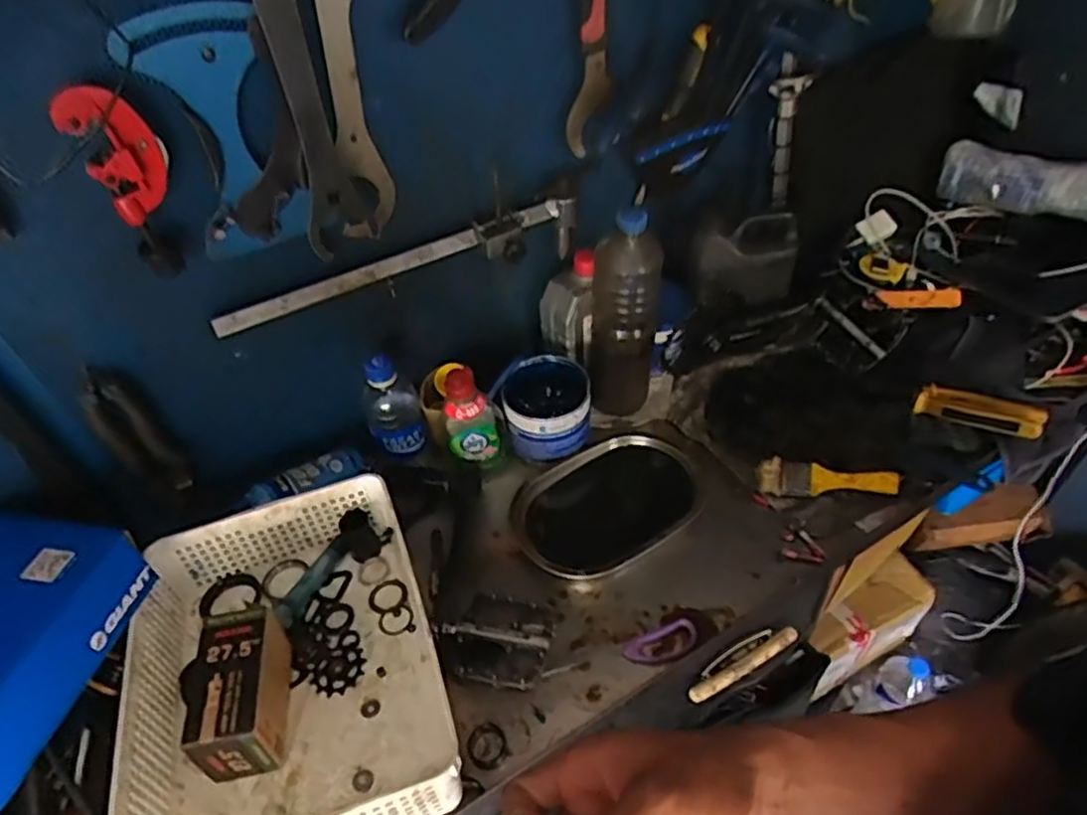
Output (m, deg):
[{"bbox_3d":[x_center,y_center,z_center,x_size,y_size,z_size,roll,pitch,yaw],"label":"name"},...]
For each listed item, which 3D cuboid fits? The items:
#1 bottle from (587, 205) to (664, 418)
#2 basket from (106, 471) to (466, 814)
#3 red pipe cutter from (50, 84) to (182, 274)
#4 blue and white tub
[{"bbox_3d":[0.093,-0.105,0.810,0.082,0.258,0.071,-2,46,6],"label":"bottle"},{"bbox_3d":[-0.228,0.229,0.630,0.249,0.096,0.331,-18,47,-10],"label":"basket"},{"bbox_3d":[-0.315,-0.174,0.543,0.056,0.146,0.021,-28,49,-18],"label":"red pipe cutter"},{"bbox_3d":[0.000,-0.002,0.833,0.107,0.076,0.107,-4,46,4],"label":"blue and white tub"}]

